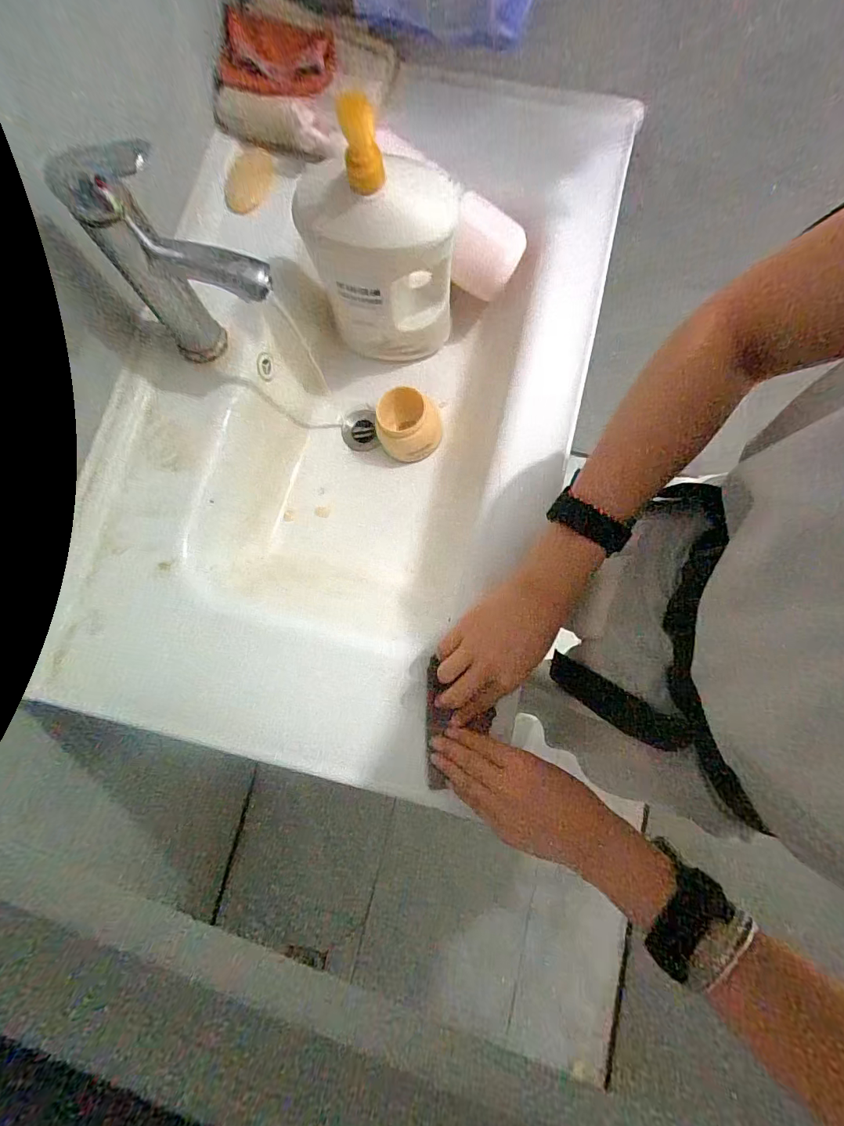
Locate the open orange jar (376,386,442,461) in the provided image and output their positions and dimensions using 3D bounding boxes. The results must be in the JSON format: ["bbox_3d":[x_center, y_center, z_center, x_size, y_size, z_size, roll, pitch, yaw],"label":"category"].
[{"bbox_3d":[-0.016,-0.170,0.555,0.076,0.059,0.073,0,81,0],"label":"open orange jar"}]

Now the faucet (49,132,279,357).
[{"bbox_3d":[-0.192,-0.237,0.384,0.126,0.196,0.060,27,82,4],"label":"faucet"}]

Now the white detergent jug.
[{"bbox_3d":[-0.040,-0.317,0.456,0.147,0.267,0.090,2,81,1],"label":"white detergent jug"}]

